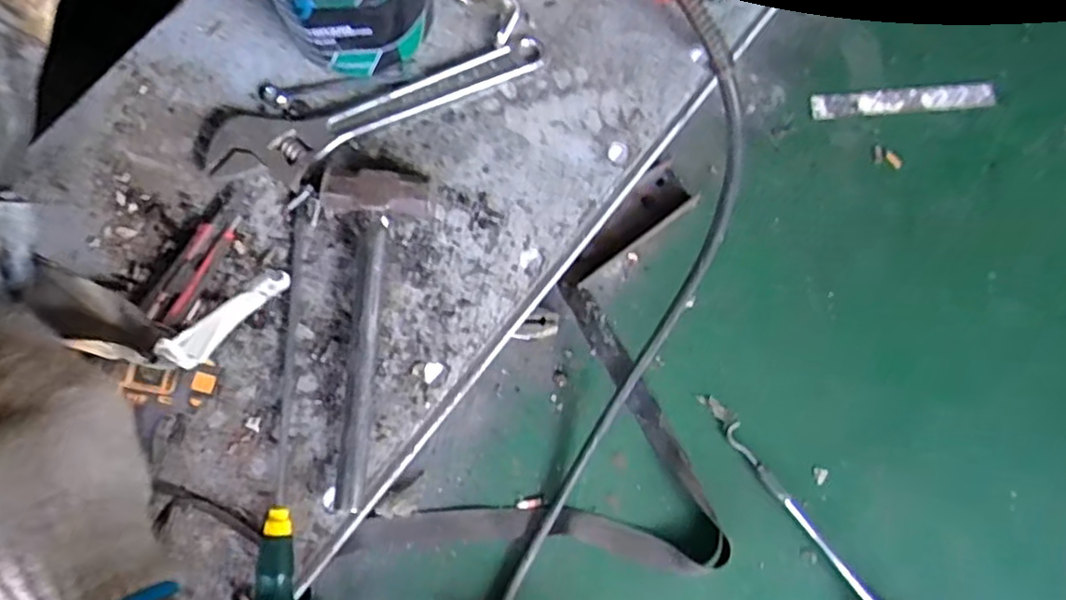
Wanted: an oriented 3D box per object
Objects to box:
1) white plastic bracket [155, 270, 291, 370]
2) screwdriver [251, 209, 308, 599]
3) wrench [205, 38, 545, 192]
[{"bbox_3d":[-0.172,0.012,0.372,0.013,0.027,0.086,29,37,5],"label":"white plastic bracket"},{"bbox_3d":[-0.231,0.112,0.599,0.032,0.039,0.404,-3,78,-1],"label":"screwdriver"},{"bbox_3d":[-0.149,-0.186,0.668,0.346,0.026,0.077,-19,79,-4],"label":"wrench"}]

